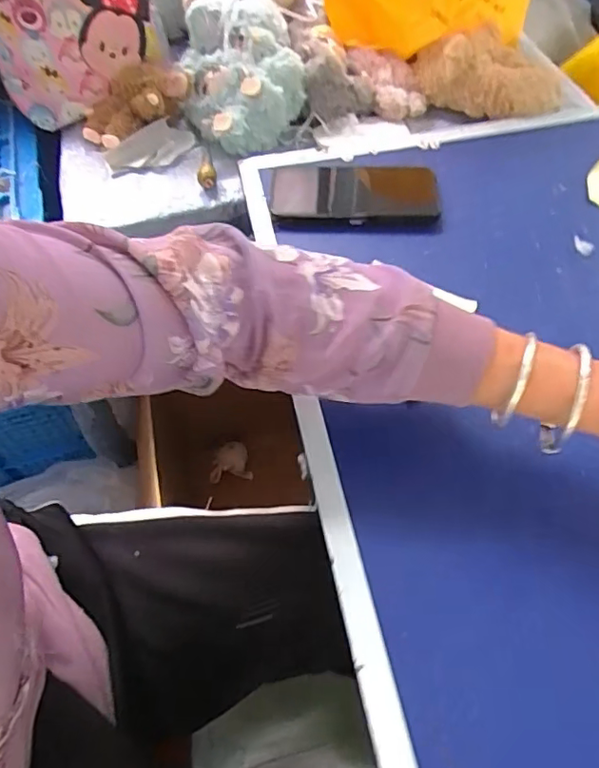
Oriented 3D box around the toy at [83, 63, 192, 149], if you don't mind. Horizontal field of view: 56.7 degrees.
[{"bbox_3d":[-0.190,-0.323,0.647,0.128,0.048,0.070,-32,62,-18],"label":"toy"}]

